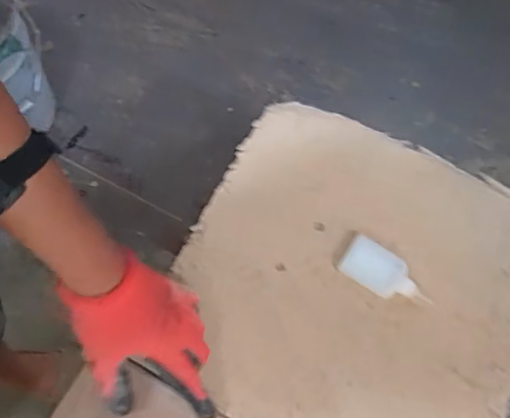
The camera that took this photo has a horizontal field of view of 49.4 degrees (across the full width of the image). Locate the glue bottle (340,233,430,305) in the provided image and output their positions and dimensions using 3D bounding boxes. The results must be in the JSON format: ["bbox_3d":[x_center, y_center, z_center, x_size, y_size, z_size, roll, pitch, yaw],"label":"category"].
[{"bbox_3d":[0.132,0.066,0.563,0.090,0.017,0.043,34,71,8],"label":"glue bottle"}]

